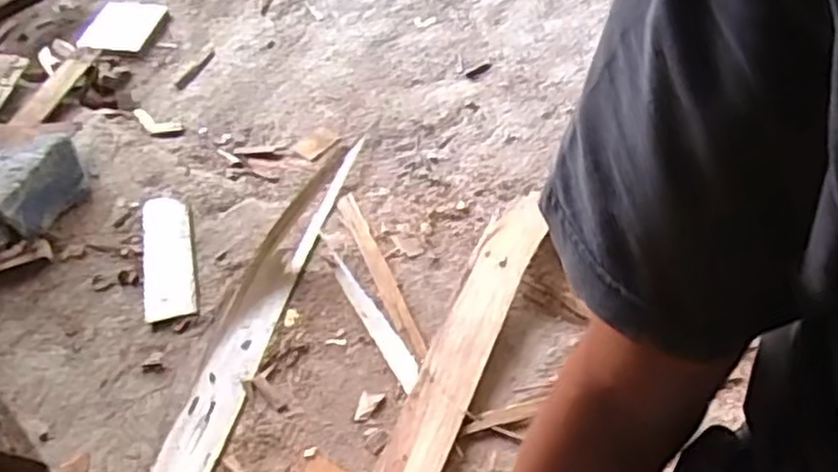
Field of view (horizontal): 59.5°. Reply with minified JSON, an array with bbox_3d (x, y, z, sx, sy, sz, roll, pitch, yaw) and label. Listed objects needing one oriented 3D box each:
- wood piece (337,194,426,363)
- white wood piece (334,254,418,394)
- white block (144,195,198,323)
[{"bbox_3d":[-0.053,0.038,0.921,0.024,0.010,0.290,-20,52,-10],"label":"wood piece"},{"bbox_3d":[-0.054,0.094,0.862,0.025,0.012,0.198,-27,54,-15],"label":"white wood piece"},{"bbox_3d":[-0.322,0.023,0.945,0.061,0.017,0.187,-13,51,-4],"label":"white block"}]

